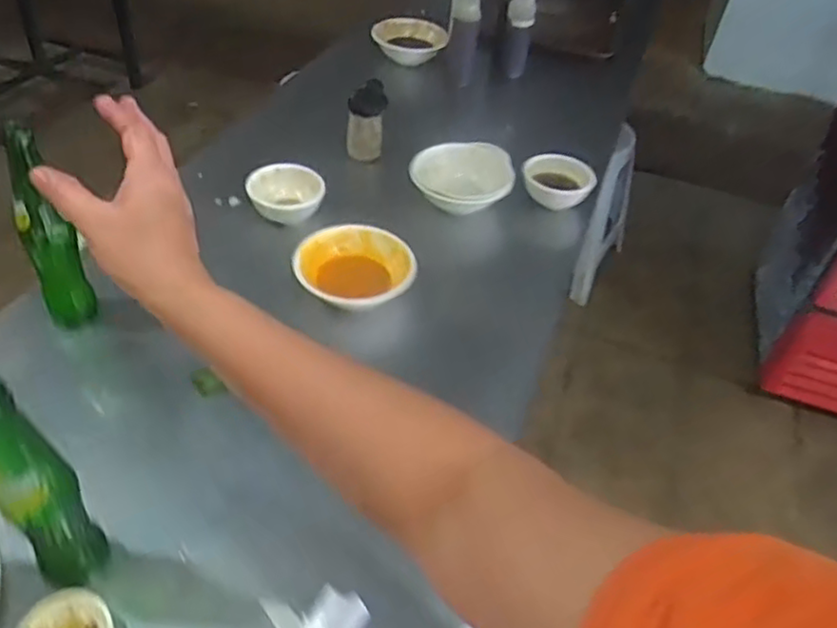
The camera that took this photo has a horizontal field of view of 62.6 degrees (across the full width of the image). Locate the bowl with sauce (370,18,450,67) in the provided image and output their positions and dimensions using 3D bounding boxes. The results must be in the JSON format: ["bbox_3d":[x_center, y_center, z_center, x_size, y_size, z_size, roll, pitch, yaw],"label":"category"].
[{"bbox_3d":[-0.026,-0.560,1.394,0.143,0.055,0.137,0,44,-7],"label":"bowl with sauce"}]

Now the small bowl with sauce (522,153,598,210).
[{"bbox_3d":[0.212,-0.206,1.053,0.090,0.060,0.102,-31,55,-33],"label":"small bowl with sauce"}]

